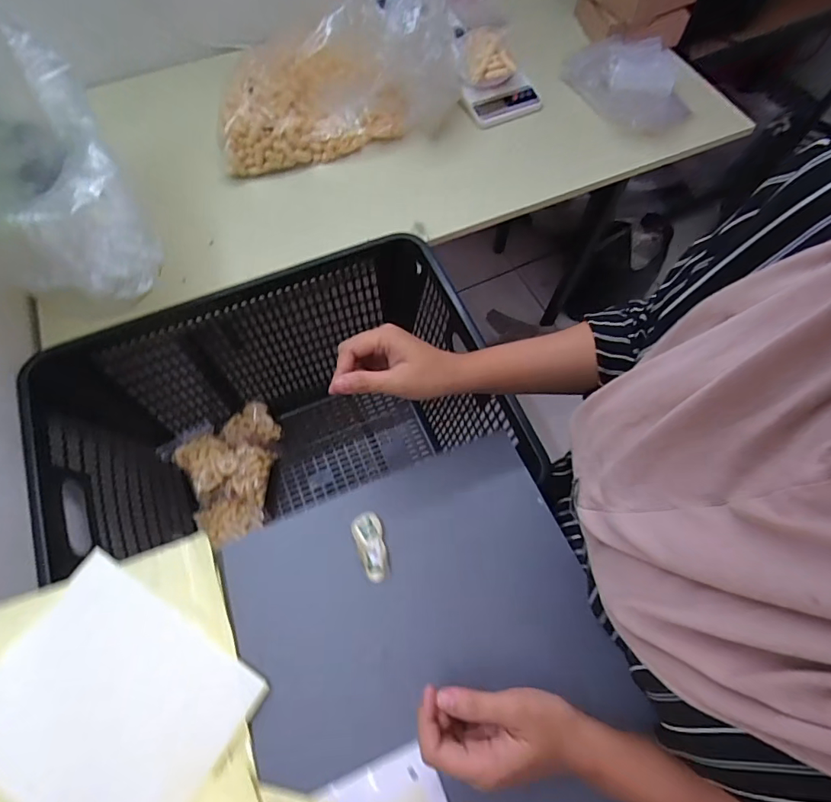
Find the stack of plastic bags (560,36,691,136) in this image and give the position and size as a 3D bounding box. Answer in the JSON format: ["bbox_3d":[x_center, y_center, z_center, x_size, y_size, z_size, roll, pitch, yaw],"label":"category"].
[{"bbox_3d":[0.395,-0.573,0.826,0.197,0.030,0.226,-32,69,-13],"label":"stack of plastic bags"}]

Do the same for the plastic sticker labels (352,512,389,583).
[{"bbox_3d":[-0.038,0.126,0.404,0.026,0.005,0.058,-21,66,-9],"label":"plastic sticker labels"}]

